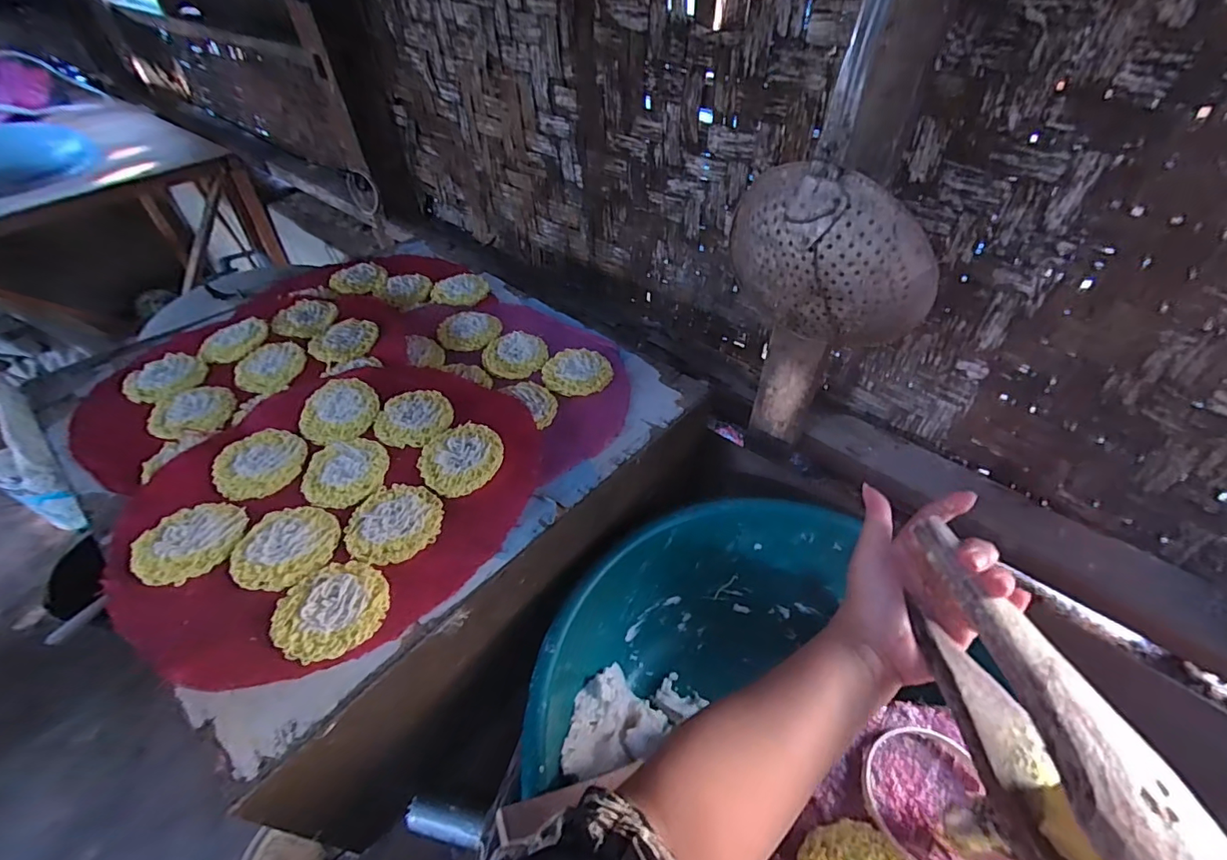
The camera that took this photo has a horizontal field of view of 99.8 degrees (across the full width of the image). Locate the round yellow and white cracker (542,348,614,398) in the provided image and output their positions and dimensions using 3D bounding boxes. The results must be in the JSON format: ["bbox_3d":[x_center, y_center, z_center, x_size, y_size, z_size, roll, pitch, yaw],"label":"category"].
[{"bbox_3d":[-0.043,-0.072,0.610,0.079,0.008,0.085,0,45,0],"label":"round yellow and white cracker"}]

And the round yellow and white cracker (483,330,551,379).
[{"bbox_3d":[-0.119,-0.094,0.628,0.075,0.006,0.077,0,45,0],"label":"round yellow and white cracker"}]

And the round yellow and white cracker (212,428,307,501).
[{"bbox_3d":[-0.348,0.030,0.506,0.078,0.016,0.078,0,45,0],"label":"round yellow and white cracker"}]

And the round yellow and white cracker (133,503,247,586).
[{"bbox_3d":[-0.360,0.092,0.437,0.069,0.009,0.079,19,48,18],"label":"round yellow and white cracker"}]

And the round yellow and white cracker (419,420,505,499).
[{"bbox_3d":[-0.147,0.026,0.501,0.076,0.011,0.078,0,45,0],"label":"round yellow and white cracker"}]

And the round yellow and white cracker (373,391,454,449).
[{"bbox_3d":[-0.208,-0.014,0.539,0.076,0.004,0.074,0,45,0],"label":"round yellow and white cracker"}]

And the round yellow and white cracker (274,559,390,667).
[{"bbox_3d":[-0.218,0.137,0.400,0.078,0.008,0.074,0,45,0],"label":"round yellow and white cracker"}]

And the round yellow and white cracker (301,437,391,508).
[{"bbox_3d":[-0.257,0.037,0.495,0.076,0.006,0.077,-1,45,-1],"label":"round yellow and white cracker"}]

